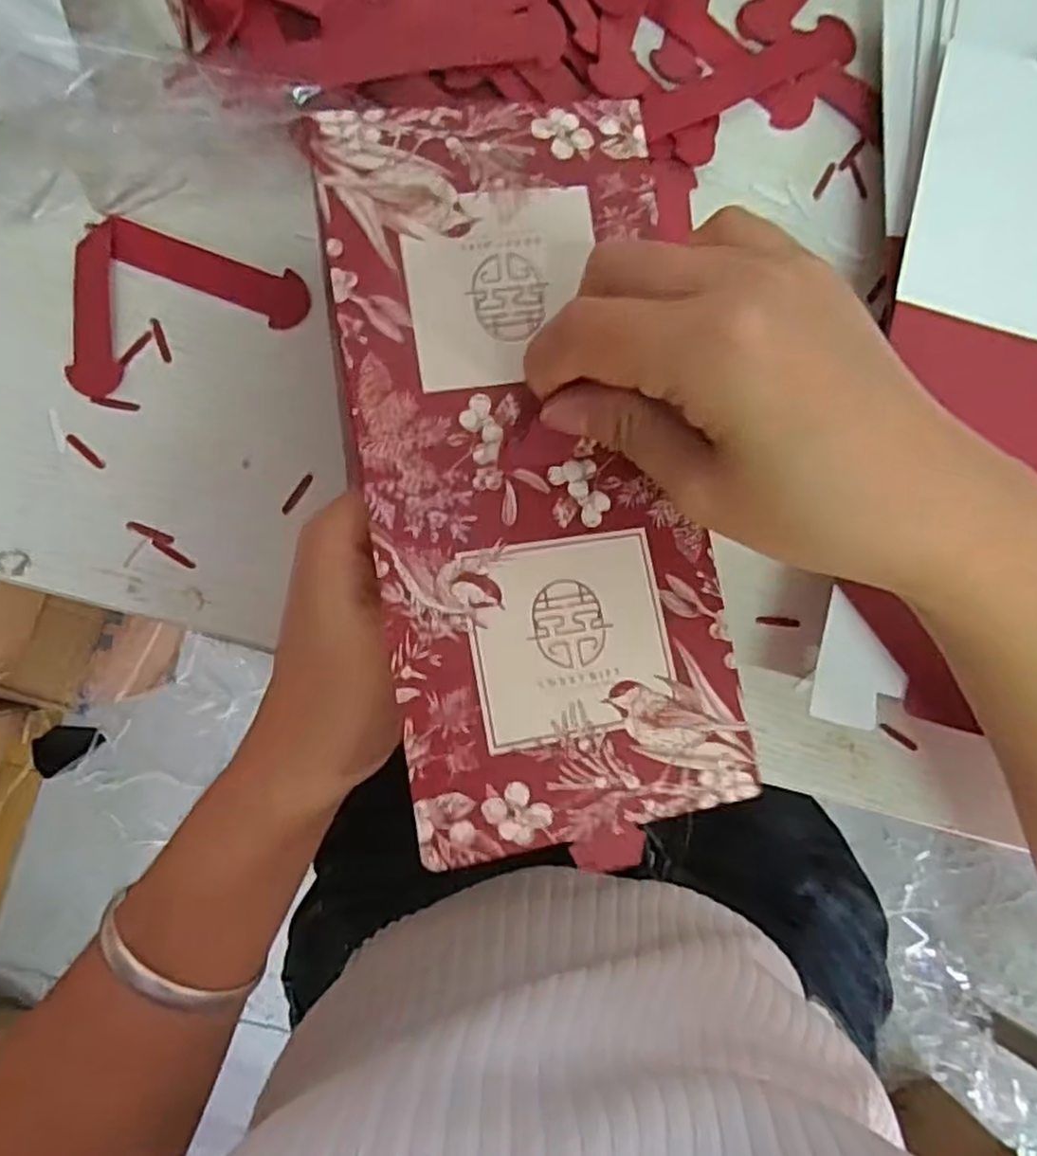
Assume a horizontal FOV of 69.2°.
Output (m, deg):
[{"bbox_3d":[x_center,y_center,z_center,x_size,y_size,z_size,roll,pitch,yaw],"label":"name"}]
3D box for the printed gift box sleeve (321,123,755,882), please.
[{"bbox_3d":[0.006,-0.033,0.216,0.100,0.018,0.211,-10,86,-5],"label":"printed gift box sleeve"}]

